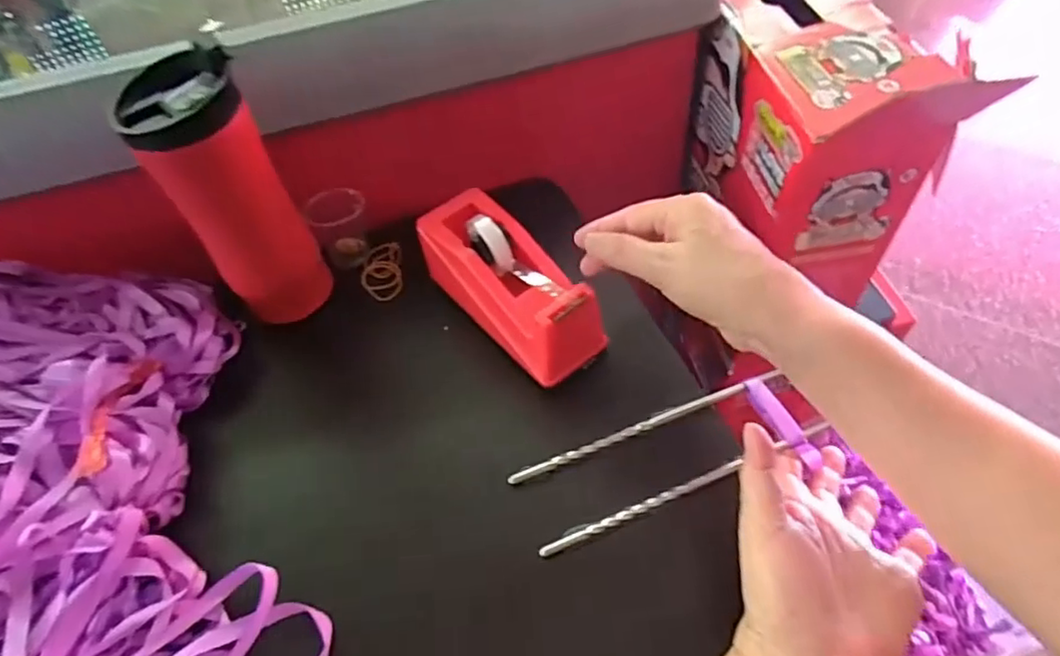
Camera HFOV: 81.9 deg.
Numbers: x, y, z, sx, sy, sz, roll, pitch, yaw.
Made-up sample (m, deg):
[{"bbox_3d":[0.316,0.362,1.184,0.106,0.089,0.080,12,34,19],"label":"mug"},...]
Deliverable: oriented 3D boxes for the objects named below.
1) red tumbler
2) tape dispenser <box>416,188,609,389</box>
[{"bbox_3d":[-0.205,-0.089,0.429,0.069,0.180,0.073,-3,53,4],"label":"red tumbler"},{"bbox_3d":[-0.016,-0.030,0.447,0.063,0.079,0.152,-35,57,-19],"label":"tape dispenser"}]

